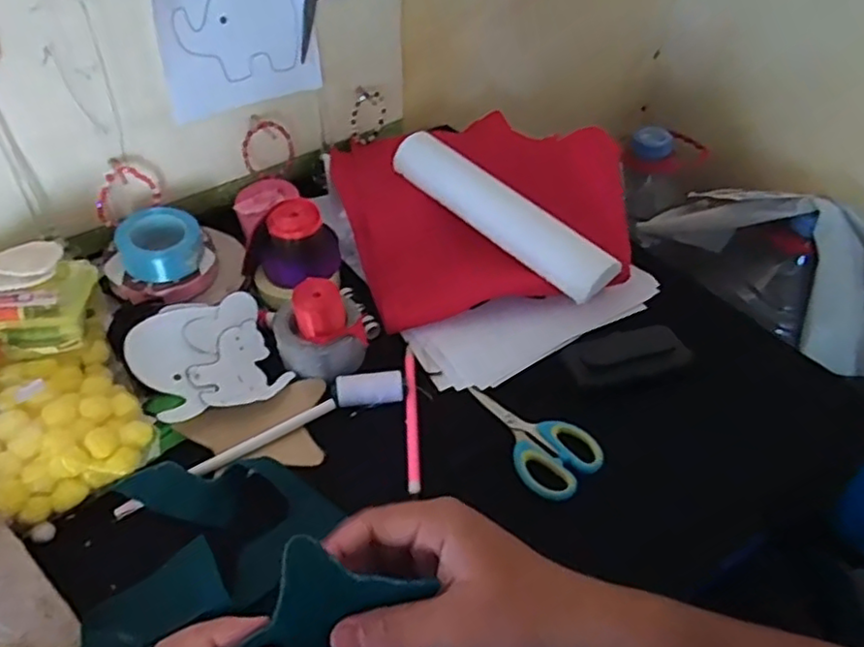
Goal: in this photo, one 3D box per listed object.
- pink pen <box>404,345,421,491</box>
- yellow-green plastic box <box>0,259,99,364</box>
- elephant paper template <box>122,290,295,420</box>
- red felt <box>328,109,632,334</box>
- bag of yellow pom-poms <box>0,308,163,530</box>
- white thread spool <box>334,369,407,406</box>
[{"bbox_3d":[-0.016,0.069,0.509,0.009,0.012,0.138,-1,44,-3],"label":"pink pen"},{"bbox_3d":[-0.330,-0.010,0.502,0.135,0.053,0.063,-8,45,-10],"label":"yellow-green plastic box"},{"bbox_3d":[-0.185,0.026,0.530,0.105,0.008,0.111,-22,62,-25],"label":"elephant paper template"},{"bbox_3d":[0.051,-0.124,0.640,0.260,0.040,0.256,-19,58,-2],"label":"red felt"},{"bbox_3d":[-0.280,0.068,0.482,0.114,0.031,0.150,-28,51,-27],"label":"bag of yellow pom-poms"},{"bbox_3d":[-0.049,0.052,0.515,0.052,0.017,0.024,-3,44,-5],"label":"white thread spool"}]

